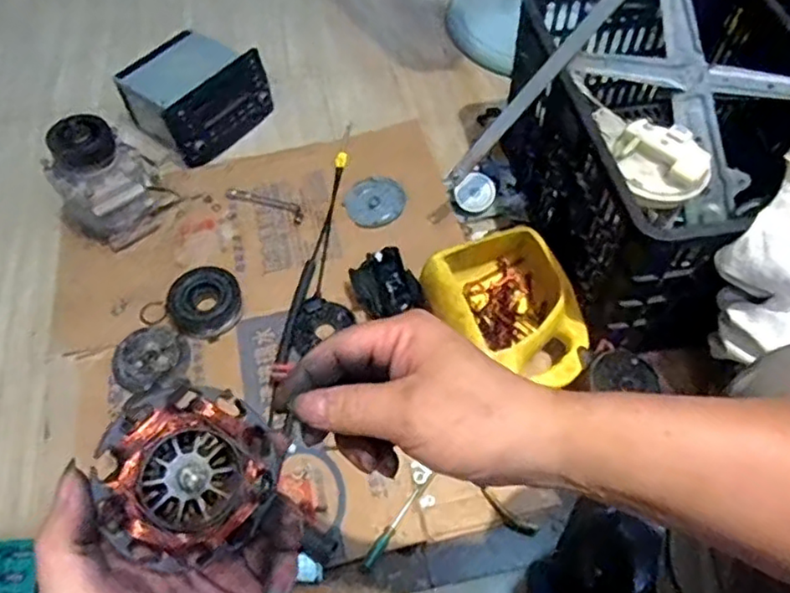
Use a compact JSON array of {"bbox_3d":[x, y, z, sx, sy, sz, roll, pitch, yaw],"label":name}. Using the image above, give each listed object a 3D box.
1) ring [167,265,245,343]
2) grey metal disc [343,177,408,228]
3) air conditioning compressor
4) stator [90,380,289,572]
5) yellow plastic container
[{"bbox_3d":[-0.277,0.008,0.926,0.106,0.046,0.096,-30,60,-13],"label":"ring"},{"bbox_3d":[-0.033,-0.158,1.039,0.097,0.008,0.093,-2,55,3],"label":"grey metal disc"},{"bbox_3d":[-0.432,-0.183,0.973,0.166,0.186,0.106,-33,61,-15],"label":"air conditioning compressor"},{"bbox_3d":[-0.097,0.081,0.295,0.077,0.042,0.076,-43,103,-22],"label":"stator"},{"bbox_3d":[0.162,0.023,0.860,0.178,0.133,0.224,-36,62,-17],"label":"yellow plastic container"}]

